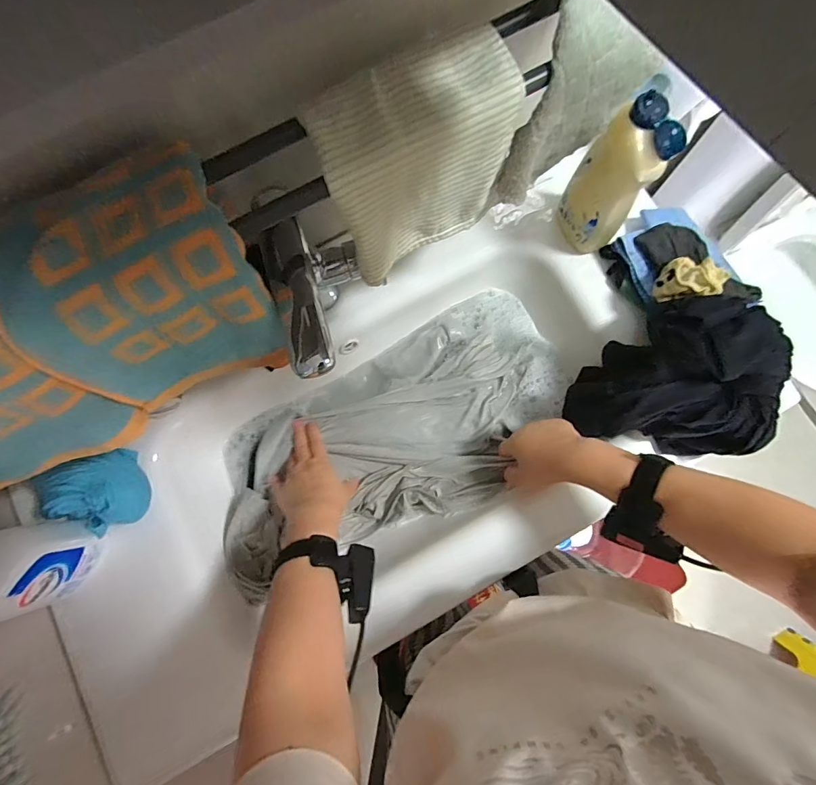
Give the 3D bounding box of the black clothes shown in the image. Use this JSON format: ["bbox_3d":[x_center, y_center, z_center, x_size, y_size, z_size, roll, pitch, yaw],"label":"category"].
[{"bbox_3d":[0.307,-0.018,0.493,0.190,0.123,0.166,15,80,4],"label":"black clothes"}]

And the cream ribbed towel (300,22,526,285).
[{"bbox_3d":[0.006,-0.197,0.371,0.166,0.139,0.083,-33,81,-5],"label":"cream ribbed towel"}]

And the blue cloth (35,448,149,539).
[{"bbox_3d":[-0.357,0.120,0.496,0.086,0.080,0.088,-27,80,-4],"label":"blue cloth"}]

